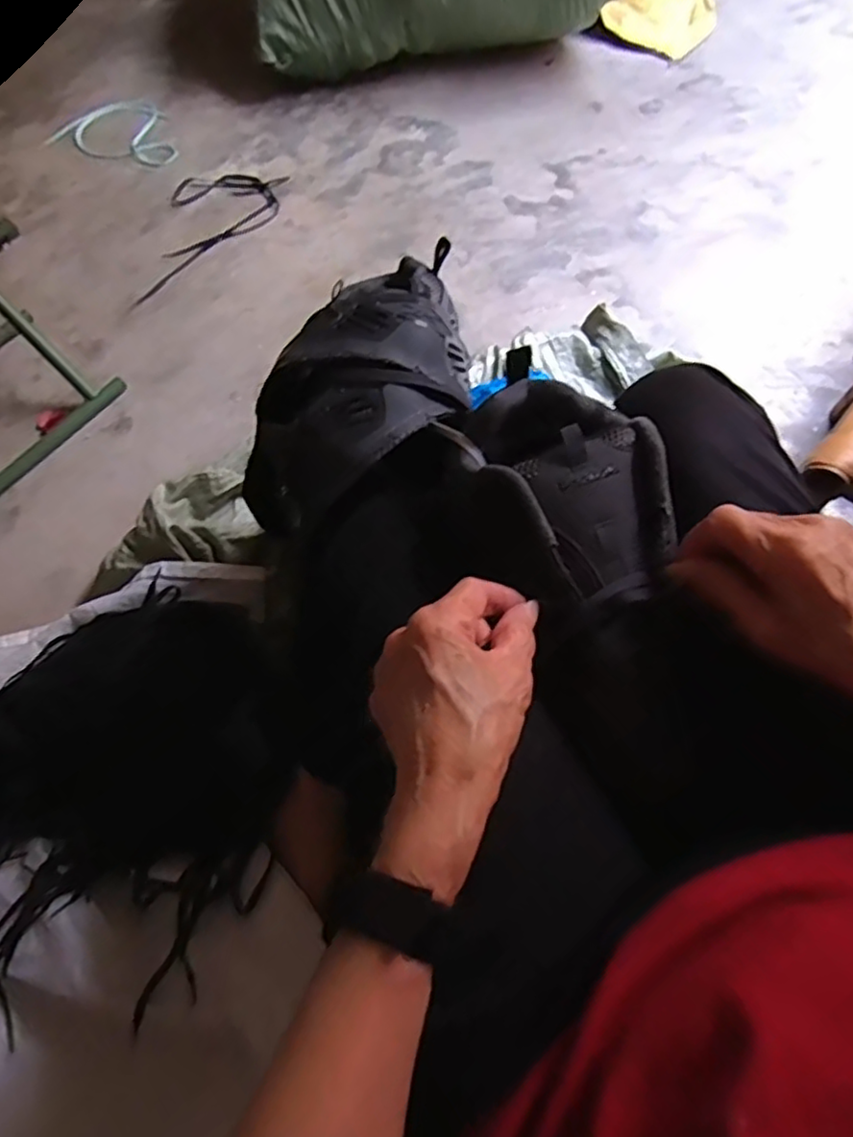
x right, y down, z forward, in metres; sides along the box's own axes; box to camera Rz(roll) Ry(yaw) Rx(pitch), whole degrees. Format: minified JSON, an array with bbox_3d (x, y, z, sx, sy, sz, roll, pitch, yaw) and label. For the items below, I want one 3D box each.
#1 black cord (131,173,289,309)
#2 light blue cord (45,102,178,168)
[{"bbox_3d":[-0.389,-0.616,1.205,0.218,0.027,0.310,2,65,4],"label":"black cord"},{"bbox_3d":[-0.620,-0.896,1.322,0.292,0.026,0.174,28,69,15],"label":"light blue cord"}]

